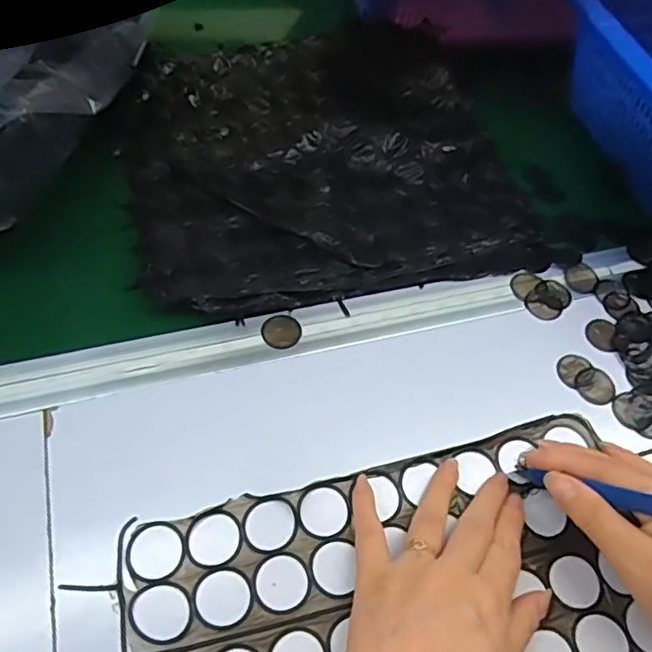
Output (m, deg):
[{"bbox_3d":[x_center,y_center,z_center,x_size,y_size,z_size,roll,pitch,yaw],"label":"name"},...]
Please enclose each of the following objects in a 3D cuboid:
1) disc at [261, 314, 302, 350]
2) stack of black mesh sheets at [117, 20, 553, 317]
[{"bbox_3d":[-0.032,0.004,0.433,0.028,0.004,0.027,3,57,-4],"label":"disc"},{"bbox_3d":[-0.006,-0.153,0.526,0.324,0.036,0.306,-10,59,-12],"label":"stack of black mesh sheets"}]

